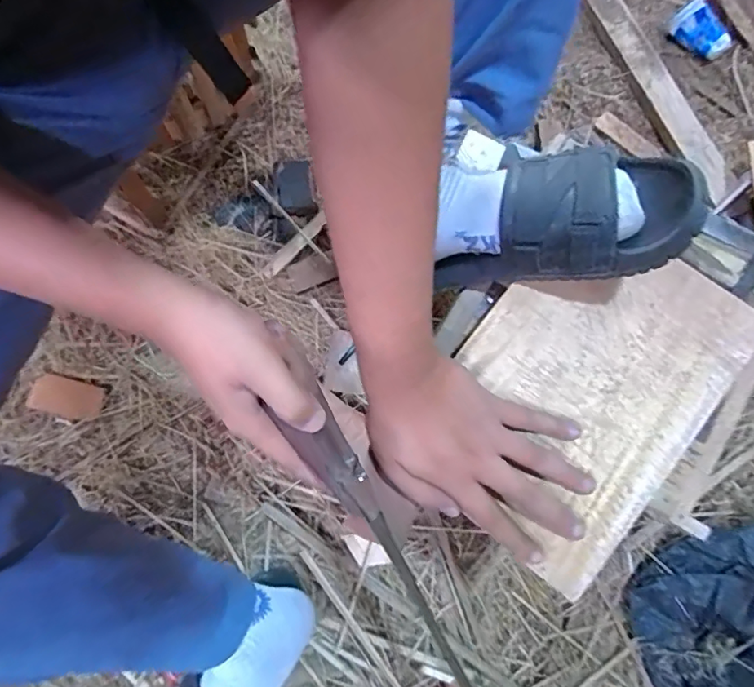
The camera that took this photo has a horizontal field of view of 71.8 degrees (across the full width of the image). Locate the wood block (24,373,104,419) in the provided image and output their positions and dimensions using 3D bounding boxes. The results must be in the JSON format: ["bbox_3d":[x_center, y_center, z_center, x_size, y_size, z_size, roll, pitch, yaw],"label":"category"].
[{"bbox_3d":[-0.420,0.074,0.704,0.089,0.014,0.050,14,74,2],"label":"wood block"}]

